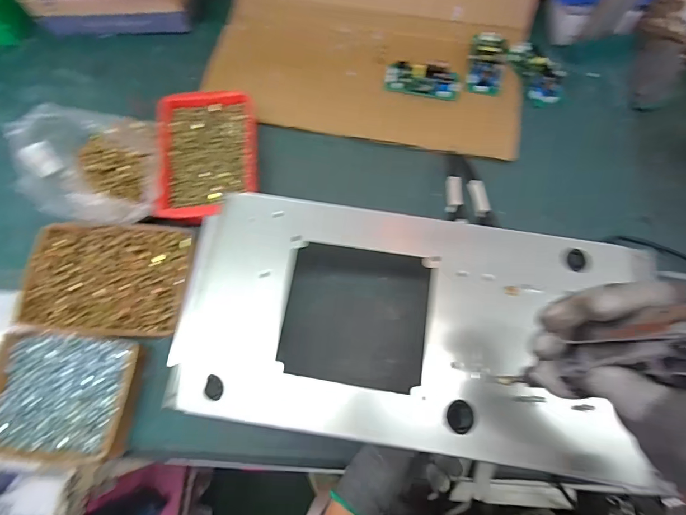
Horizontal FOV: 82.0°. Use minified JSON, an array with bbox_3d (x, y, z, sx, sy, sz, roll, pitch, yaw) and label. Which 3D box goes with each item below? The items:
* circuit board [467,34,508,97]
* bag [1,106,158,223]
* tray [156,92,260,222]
[{"bbox_3d":[0.238,-0.325,0.651,0.060,0.017,0.126,14,74,3],"label":"circuit board"},{"bbox_3d":[-0.338,-0.128,0.534,0.160,0.091,0.163,-1,72,2],"label":"bag"},{"bbox_3d":[-0.195,-0.153,0.570,0.139,0.030,0.192,-6,71,-1],"label":"tray"}]

